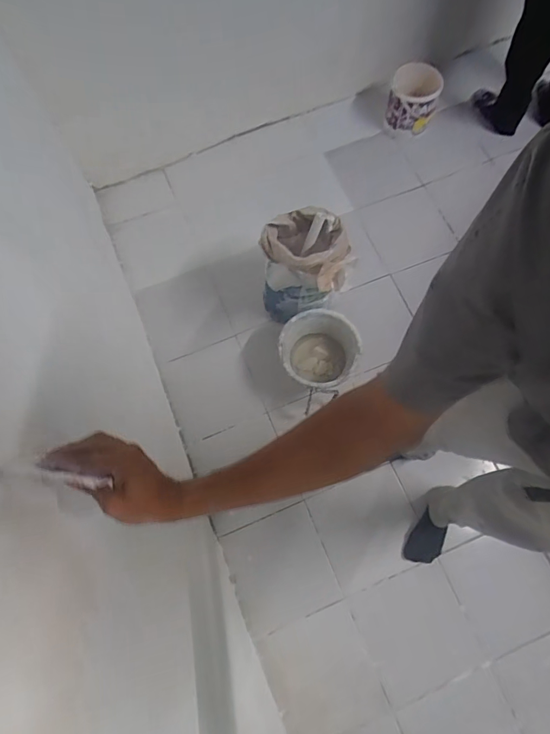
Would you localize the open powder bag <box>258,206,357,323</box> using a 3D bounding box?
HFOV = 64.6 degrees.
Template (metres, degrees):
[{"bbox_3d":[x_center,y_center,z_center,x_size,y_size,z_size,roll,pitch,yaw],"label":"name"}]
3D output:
[{"bbox_3d":[0.097,-0.305,1.387,0.272,0.419,0.259,20,75,7],"label":"open powder bag"}]

